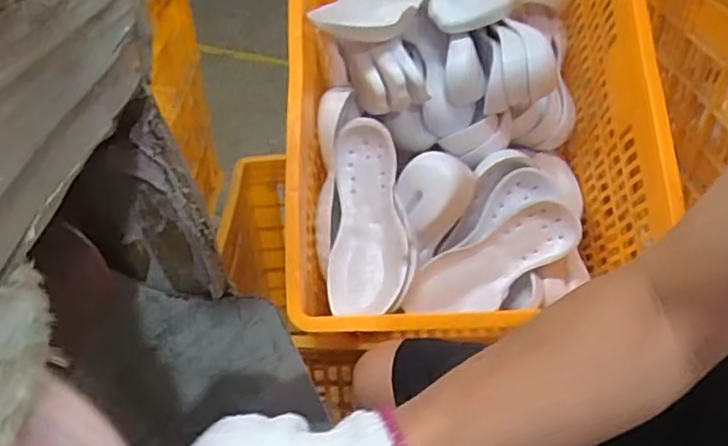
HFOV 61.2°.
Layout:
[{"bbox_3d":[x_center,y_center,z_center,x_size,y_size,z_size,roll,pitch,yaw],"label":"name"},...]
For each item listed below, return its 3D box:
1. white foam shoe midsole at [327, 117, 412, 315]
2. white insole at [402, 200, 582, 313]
[{"bbox_3d":[0.005,-0.011,0.878,0.110,0.057,0.299,-2,67,0],"label":"white foam shoe midsole"},{"bbox_3d":[0.193,0.062,0.925,0.282,0.104,0.038,-28,10,-6],"label":"white insole"}]

